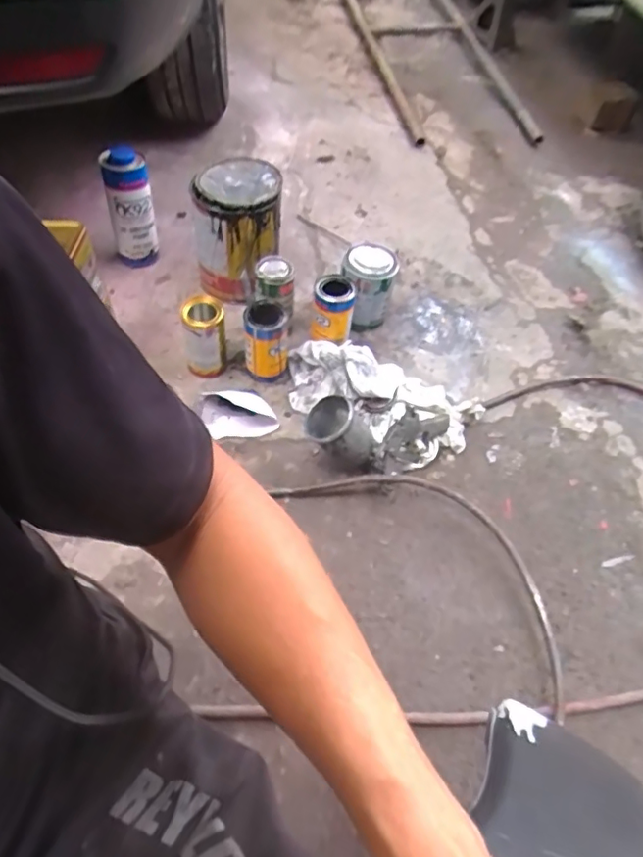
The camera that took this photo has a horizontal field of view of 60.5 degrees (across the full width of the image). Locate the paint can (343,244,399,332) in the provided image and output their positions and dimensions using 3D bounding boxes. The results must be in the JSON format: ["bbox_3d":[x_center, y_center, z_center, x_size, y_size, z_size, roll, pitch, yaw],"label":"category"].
[{"bbox_3d":[0.090,-0.272,1.055,0.092,0.140,0.101,3,54,-3],"label":"paint can"}]

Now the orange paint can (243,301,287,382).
[{"bbox_3d":[-0.096,-0.149,0.955,0.073,0.131,0.081,-1,54,-6],"label":"orange paint can"}]

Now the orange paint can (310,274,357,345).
[{"bbox_3d":[0.021,-0.213,1.000,0.073,0.128,0.080,3,54,-3],"label":"orange paint can"}]

